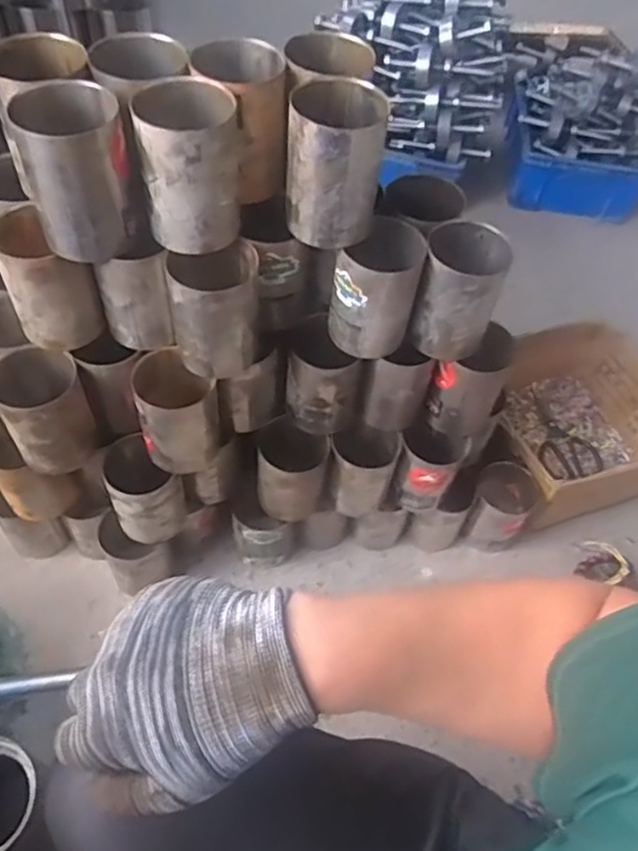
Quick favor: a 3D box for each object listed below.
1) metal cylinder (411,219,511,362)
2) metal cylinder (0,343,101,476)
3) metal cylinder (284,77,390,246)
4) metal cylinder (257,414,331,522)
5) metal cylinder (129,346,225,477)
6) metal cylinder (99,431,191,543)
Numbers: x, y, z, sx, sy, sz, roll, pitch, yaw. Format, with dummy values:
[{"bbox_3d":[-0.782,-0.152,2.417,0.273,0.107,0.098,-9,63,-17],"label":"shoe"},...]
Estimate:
[{"bbox_3d":[0.159,-0.154,0.752,0.082,0.123,0.100,17,55,7],"label":"metal cylinder"},{"bbox_3d":[-0.316,-0.016,0.767,0.092,0.116,0.097,3,54,-4],"label":"metal cylinder"},{"bbox_3d":[0.014,-0.257,0.654,0.088,0.125,0.091,0,54,-5],"label":"metal cylinder"},{"bbox_3d":[-0.033,0.065,0.890,0.099,0.128,0.080,4,54,-2],"label":"metal cylinder"},{"bbox_3d":[-0.166,-0.015,0.786,0.091,0.131,0.087,-19,58,-18],"label":"metal cylinder"},{"bbox_3d":[-0.220,0.083,0.849,0.090,0.141,0.084,3,54,-4],"label":"metal cylinder"}]

